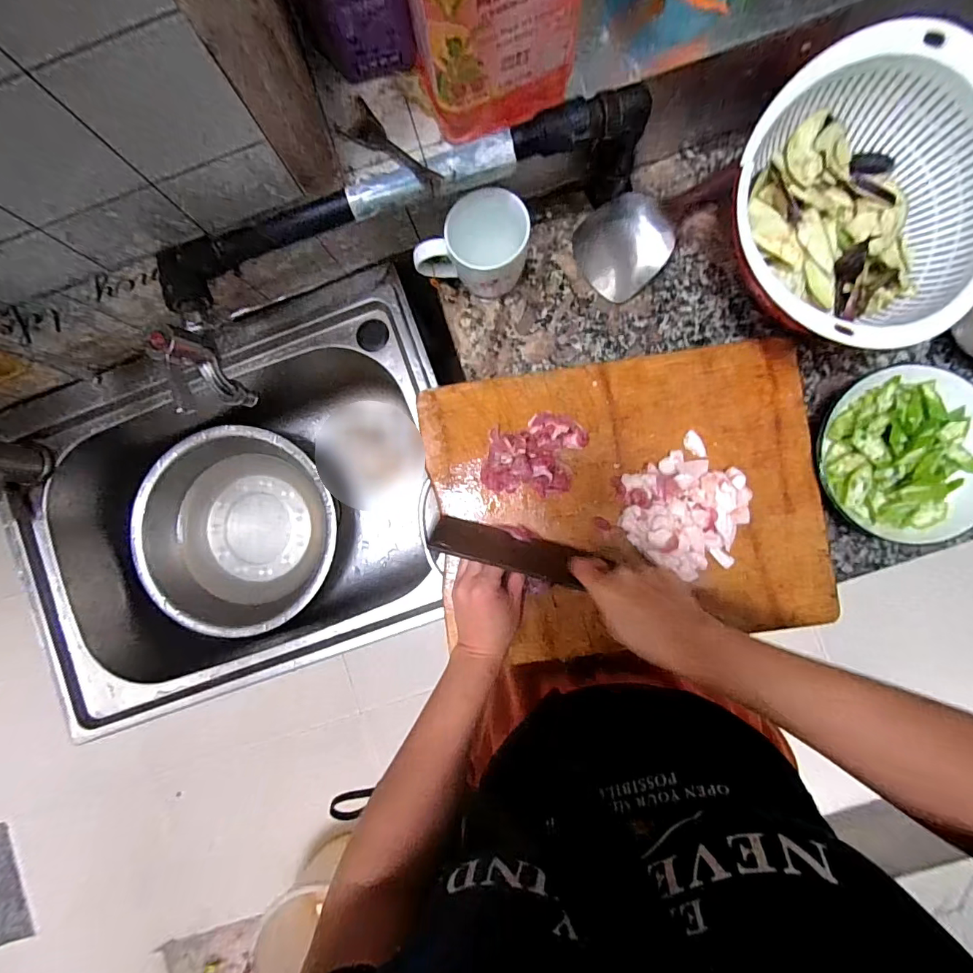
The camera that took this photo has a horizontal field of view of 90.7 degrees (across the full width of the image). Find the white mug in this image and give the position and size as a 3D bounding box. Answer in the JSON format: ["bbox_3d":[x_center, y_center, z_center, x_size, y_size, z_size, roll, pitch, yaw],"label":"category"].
[{"bbox_3d":[-0.011,-0.242,0.487,0.102,0.079,0.072,13,88,3],"label":"white mug"}]

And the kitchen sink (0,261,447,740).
[{"bbox_3d":[-0.281,0.024,0.640,0.516,0.197,0.372,-22,87,1],"label":"kitchen sink"}]

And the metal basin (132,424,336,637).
[{"bbox_3d":[-0.347,0.061,0.694,0.272,0.083,0.270,0,88,2],"label":"metal basin"}]

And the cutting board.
[{"bbox_3d":[0.144,0.015,0.491,0.382,0.029,0.291,-8,88,2],"label":"cutting board"}]

